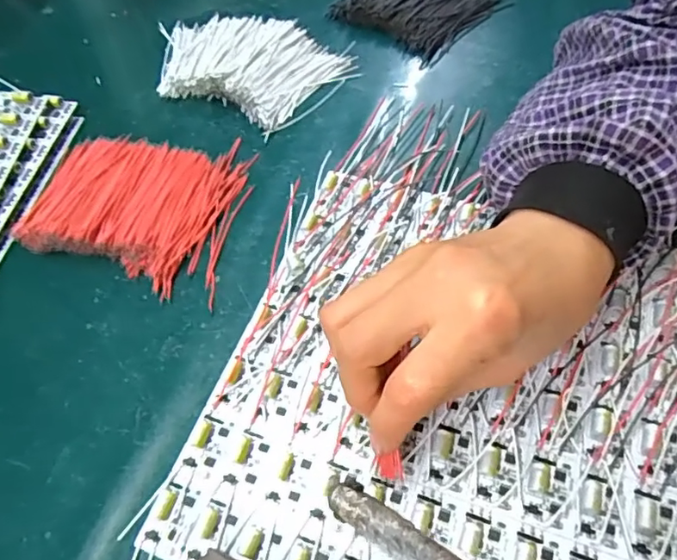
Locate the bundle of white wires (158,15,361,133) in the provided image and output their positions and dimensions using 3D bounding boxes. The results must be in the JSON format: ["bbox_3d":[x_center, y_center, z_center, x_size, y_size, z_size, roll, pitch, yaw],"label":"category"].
[{"bbox_3d":[-0.077,-0.171,0.426,0.156,0.017,0.097,26,62,19],"label":"bundle of white wires"}]

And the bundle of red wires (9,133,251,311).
[{"bbox_3d":[-0.134,-0.049,0.355,0.137,0.014,0.114,7,58,8],"label":"bundle of red wires"}]

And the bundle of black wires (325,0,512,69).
[{"bbox_3d":[0.060,-0.231,0.451,0.095,0.018,0.118,-40,63,-21],"label":"bundle of black wires"}]

